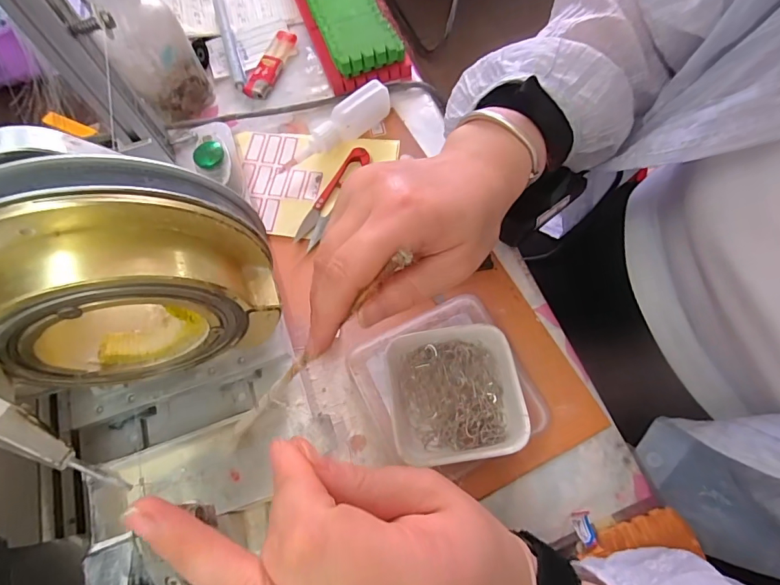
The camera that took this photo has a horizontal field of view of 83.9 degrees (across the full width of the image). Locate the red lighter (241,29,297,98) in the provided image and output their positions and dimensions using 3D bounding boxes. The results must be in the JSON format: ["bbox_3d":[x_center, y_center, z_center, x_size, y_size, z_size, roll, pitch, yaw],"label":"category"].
[{"bbox_3d":[-0.117,-0.227,0.428,0.025,0.008,0.086,21,69,12],"label":"red lighter"}]

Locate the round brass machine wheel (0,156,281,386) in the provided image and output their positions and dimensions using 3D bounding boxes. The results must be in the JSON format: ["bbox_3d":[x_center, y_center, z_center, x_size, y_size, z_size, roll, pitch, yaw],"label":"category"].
[{"bbox_3d":[-0.100,-0.005,0.170,0.100,0.095,0.042,-18,67,-5],"label":"round brass machine wheel"}]

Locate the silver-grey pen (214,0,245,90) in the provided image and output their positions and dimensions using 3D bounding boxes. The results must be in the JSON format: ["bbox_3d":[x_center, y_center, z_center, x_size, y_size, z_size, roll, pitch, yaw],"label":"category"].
[{"bbox_3d":[-0.167,-0.264,0.440,0.013,0.016,0.135,-18,67,-4],"label":"silver-grey pen"}]

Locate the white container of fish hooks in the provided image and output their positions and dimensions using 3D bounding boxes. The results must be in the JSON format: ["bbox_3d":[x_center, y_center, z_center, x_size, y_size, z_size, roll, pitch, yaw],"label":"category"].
[{"bbox_3d":[0.041,0.065,0.282,0.079,0.032,0.082,-6,66,1],"label":"white container of fish hooks"}]

